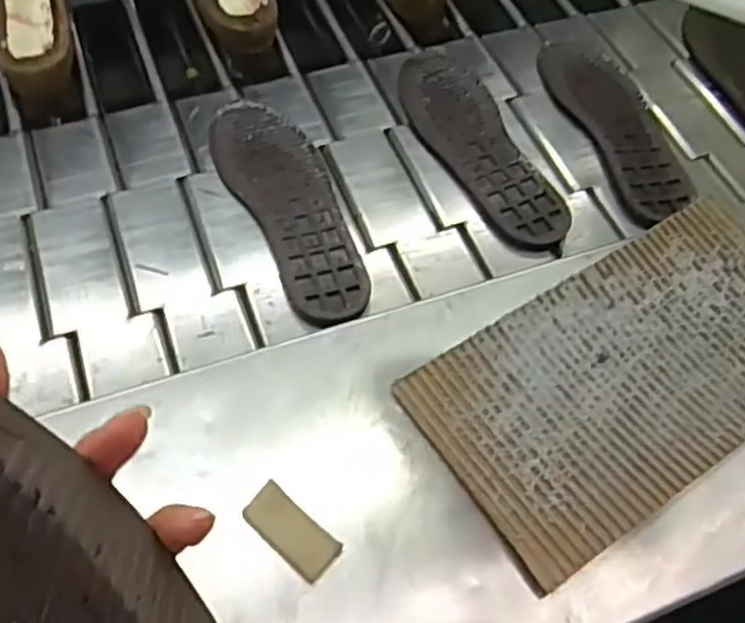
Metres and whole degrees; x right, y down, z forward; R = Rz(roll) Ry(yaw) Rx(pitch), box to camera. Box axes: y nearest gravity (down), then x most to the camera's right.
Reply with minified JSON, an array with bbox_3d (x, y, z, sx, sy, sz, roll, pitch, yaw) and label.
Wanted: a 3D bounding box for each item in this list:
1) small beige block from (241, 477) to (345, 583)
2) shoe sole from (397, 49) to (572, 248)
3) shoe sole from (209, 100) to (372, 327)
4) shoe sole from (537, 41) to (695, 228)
[{"bbox_3d":[-0.048,0.128,0.447,0.058,0.005,0.026,38,63,19],"label":"small beige block"},{"bbox_3d":[0.091,-0.157,0.694,0.084,0.013,0.256,-15,59,-13],"label":"shoe sole"},{"bbox_3d":[-0.069,-0.094,0.642,0.081,0.011,0.253,-21,61,-16],"label":"shoe sole"},{"bbox_3d":[0.228,-0.175,0.714,0.079,0.014,0.238,-10,58,-10],"label":"shoe sole"}]

